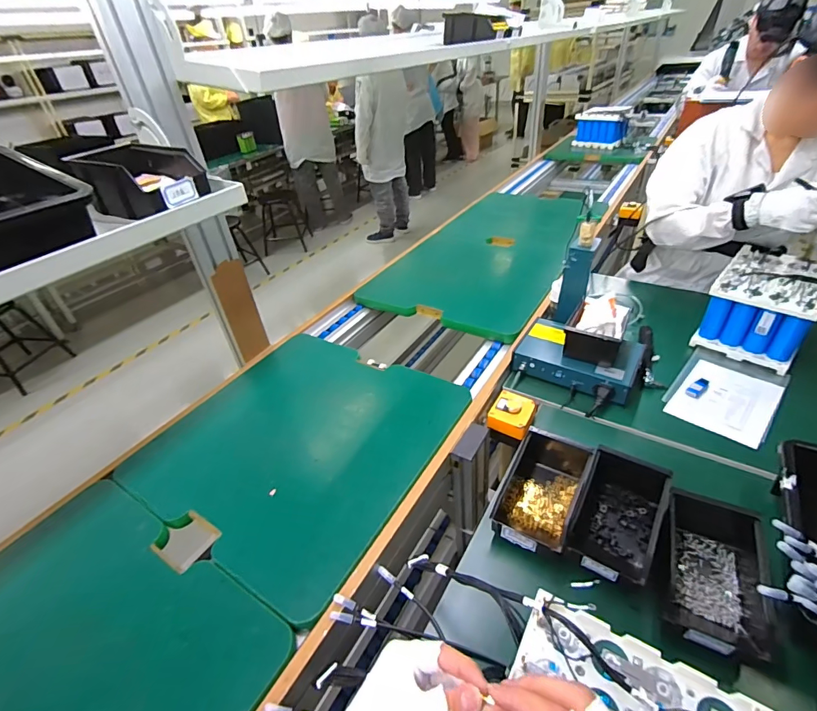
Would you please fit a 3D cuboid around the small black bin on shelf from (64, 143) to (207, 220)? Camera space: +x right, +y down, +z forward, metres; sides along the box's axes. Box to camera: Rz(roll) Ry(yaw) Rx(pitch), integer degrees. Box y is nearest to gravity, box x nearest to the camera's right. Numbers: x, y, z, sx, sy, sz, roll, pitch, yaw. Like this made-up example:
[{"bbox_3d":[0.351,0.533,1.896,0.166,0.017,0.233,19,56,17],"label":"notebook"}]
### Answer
[{"bbox_3d":[-0.390,-0.260,0.615,0.180,0.064,0.120,14,42,24],"label":"small black bin on shelf"}]

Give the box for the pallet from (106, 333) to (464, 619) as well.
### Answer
[{"bbox_3d":[-0.198,0.146,0.793,0.500,0.032,0.491,17,43,28],"label":"pallet"}]

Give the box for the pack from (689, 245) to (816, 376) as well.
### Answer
[{"bbox_3d":[0.775,-0.107,0.911,0.172,0.154,0.239,28,49,37],"label":"pack"}]

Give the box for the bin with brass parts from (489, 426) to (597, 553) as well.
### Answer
[{"bbox_3d":[0.214,0.206,0.653,0.107,0.077,0.203,17,43,28],"label":"bin with brass parts"}]

